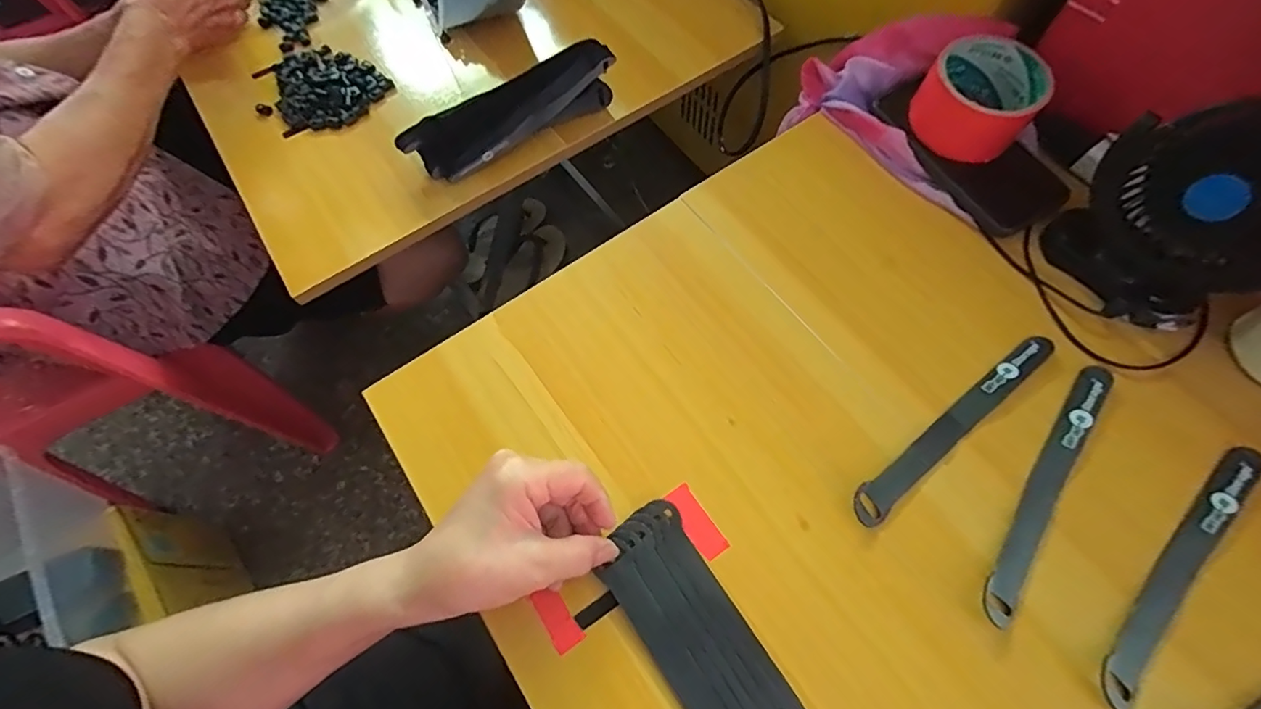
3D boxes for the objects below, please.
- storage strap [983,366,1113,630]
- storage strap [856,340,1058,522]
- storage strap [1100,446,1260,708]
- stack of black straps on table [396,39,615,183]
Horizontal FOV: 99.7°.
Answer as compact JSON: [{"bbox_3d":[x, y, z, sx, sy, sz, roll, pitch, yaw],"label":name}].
[{"bbox_3d":[0.267,0.082,0.338,0.020,0.008,0.192,34,72,17],"label":"storage strap"},{"bbox_3d":[0.220,0.045,0.358,0.193,0.010,0.021,-37,69,-13],"label":"storage strap"},{"bbox_3d":[0.328,0.126,0.316,0.192,0.009,0.019,-43,70,-15],"label":"storage strap"},{"bbox_3d":[-0.118,-0.236,0.527,0.215,0.061,0.046,-30,67,-10],"label":"stack of black straps on table"}]

